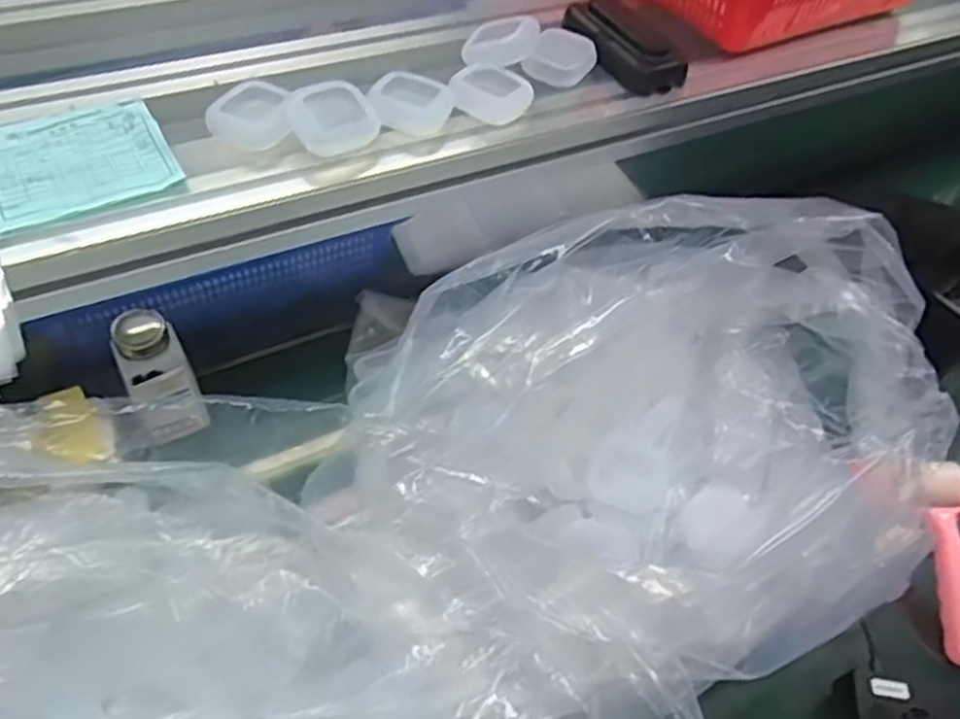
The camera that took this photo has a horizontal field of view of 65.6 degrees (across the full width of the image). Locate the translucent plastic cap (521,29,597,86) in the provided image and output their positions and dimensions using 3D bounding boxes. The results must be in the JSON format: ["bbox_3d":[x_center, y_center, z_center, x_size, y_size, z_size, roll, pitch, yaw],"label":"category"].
[{"bbox_3d":[0.060,-0.221,0.544,0.042,0.019,0.047,31,55,18],"label":"translucent plastic cap"}]

